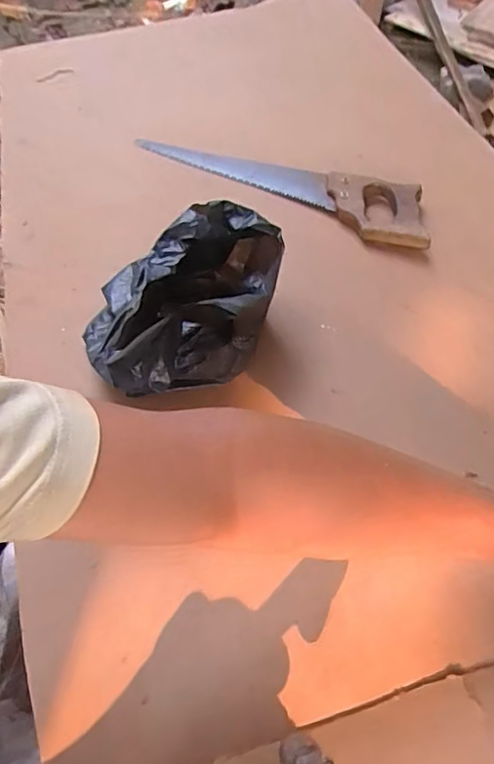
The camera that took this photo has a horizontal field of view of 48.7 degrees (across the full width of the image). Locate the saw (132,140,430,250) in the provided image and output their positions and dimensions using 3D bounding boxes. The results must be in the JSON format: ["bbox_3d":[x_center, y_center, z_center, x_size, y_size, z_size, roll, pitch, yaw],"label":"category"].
[{"bbox_3d":[0.045,-0.269,0.705,0.419,0.027,0.094,27,62,19],"label":"saw"}]

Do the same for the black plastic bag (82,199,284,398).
[{"bbox_3d":[-0.050,-0.078,0.517,0.197,0.125,0.161,-29,60,-15],"label":"black plastic bag"}]

